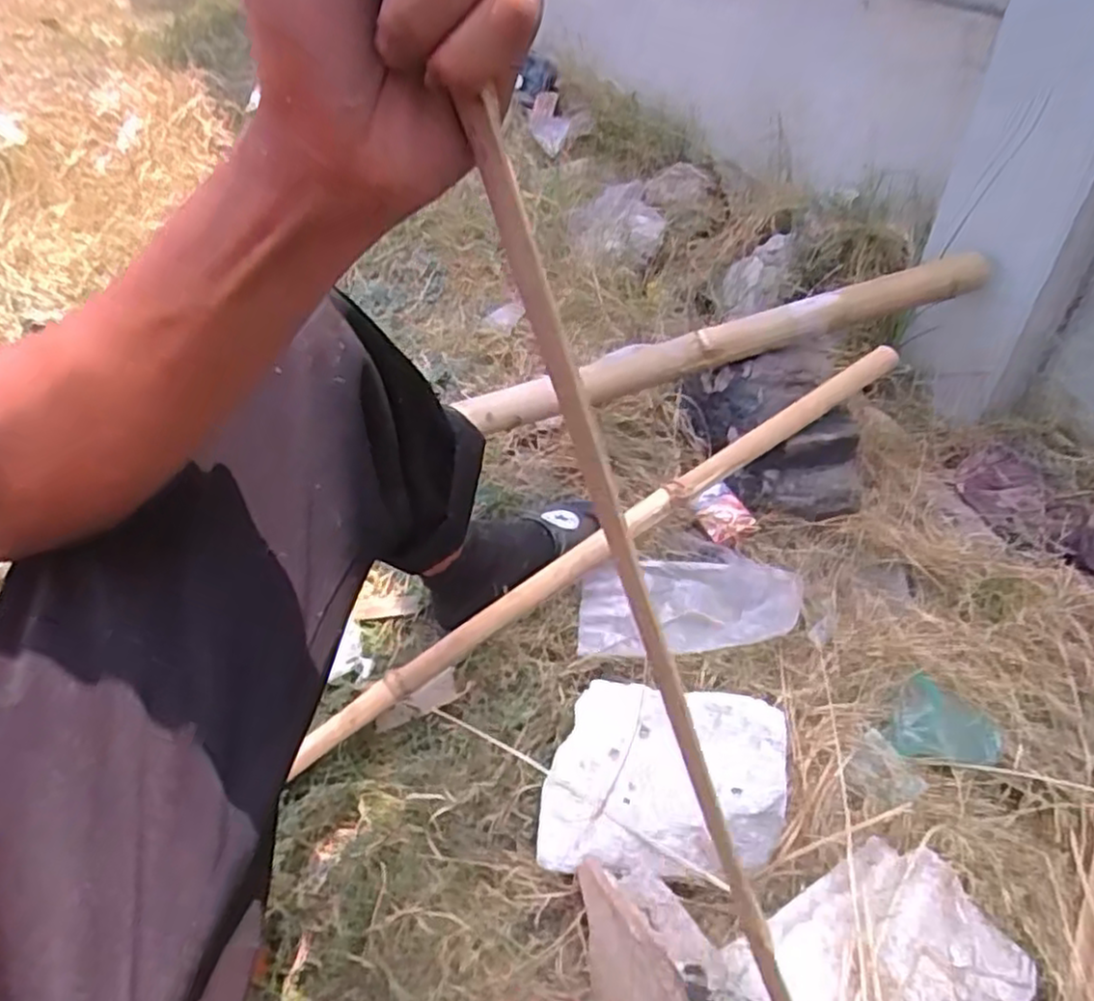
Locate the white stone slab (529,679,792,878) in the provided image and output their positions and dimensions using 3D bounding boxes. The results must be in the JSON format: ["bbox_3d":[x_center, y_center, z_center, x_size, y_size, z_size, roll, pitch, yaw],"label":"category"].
[{"bbox_3d":[0.095,0.238,0.599,0.187,0.086,0.149,6,47,12],"label":"white stone slab"}]

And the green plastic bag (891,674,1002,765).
[{"bbox_3d":[0.354,0.205,0.648,0.084,0.014,0.067,20,74,33],"label":"green plastic bag"}]

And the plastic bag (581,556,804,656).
[{"bbox_3d":[0.139,0.107,0.722,0.214,0.037,0.096,-2,46,4],"label":"plastic bag"}]

